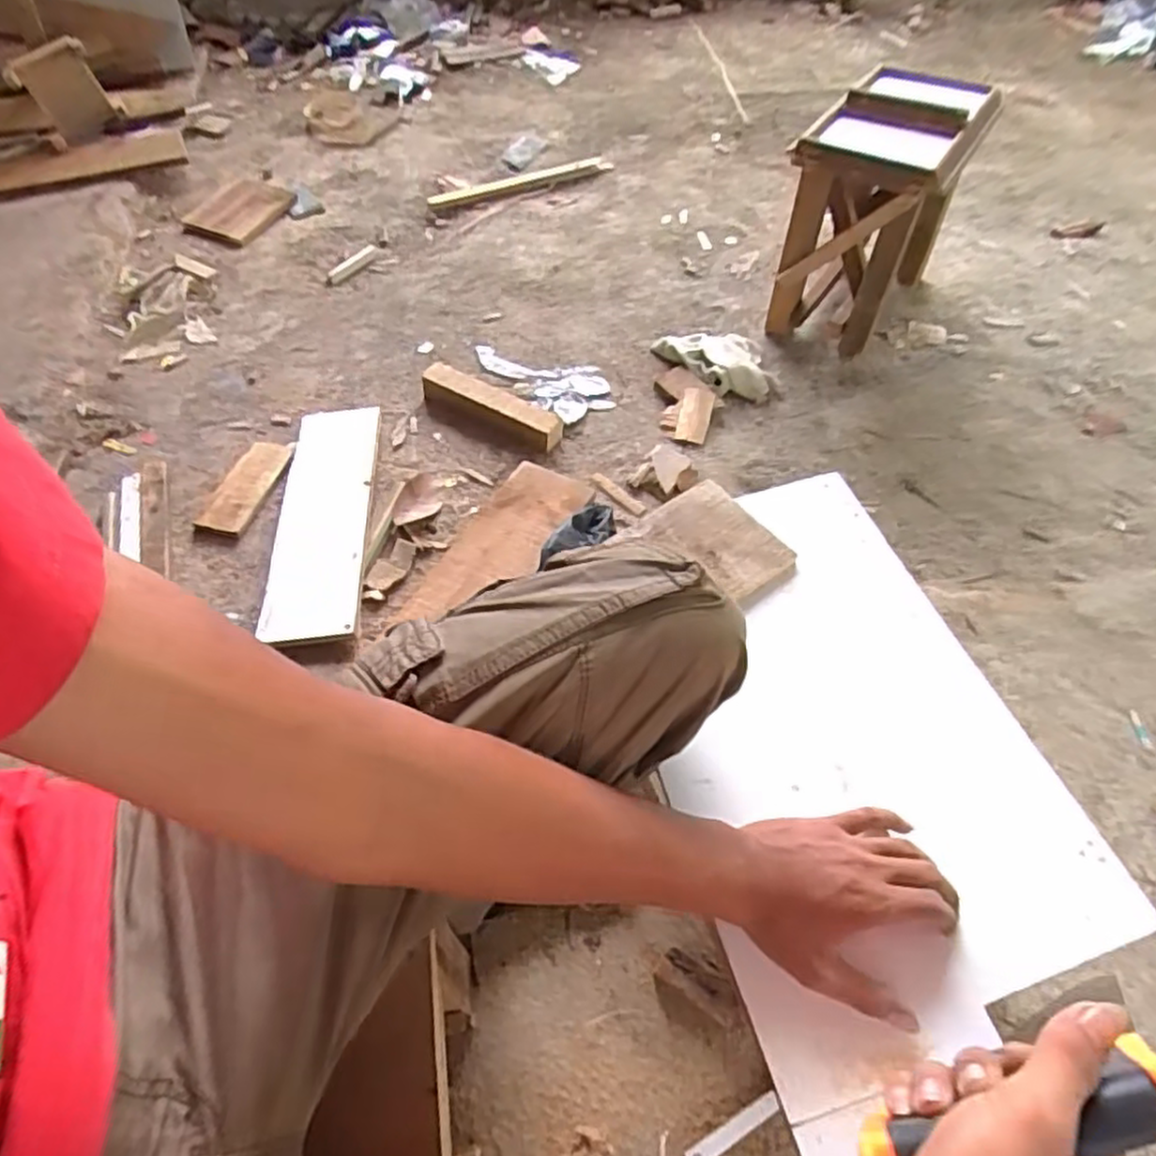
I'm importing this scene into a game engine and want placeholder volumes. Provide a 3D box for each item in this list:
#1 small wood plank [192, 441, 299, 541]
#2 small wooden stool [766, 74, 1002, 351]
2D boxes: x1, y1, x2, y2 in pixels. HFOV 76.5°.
[{"bbox_3d":[-0.460,-0.129,1.018,0.068,0.017,0.174,14,56,9],"label":"small wood plank"},{"bbox_3d":[0.473,-0.584,1.192,0.211,0.329,0.327,29,59,19],"label":"small wooden stool"}]

